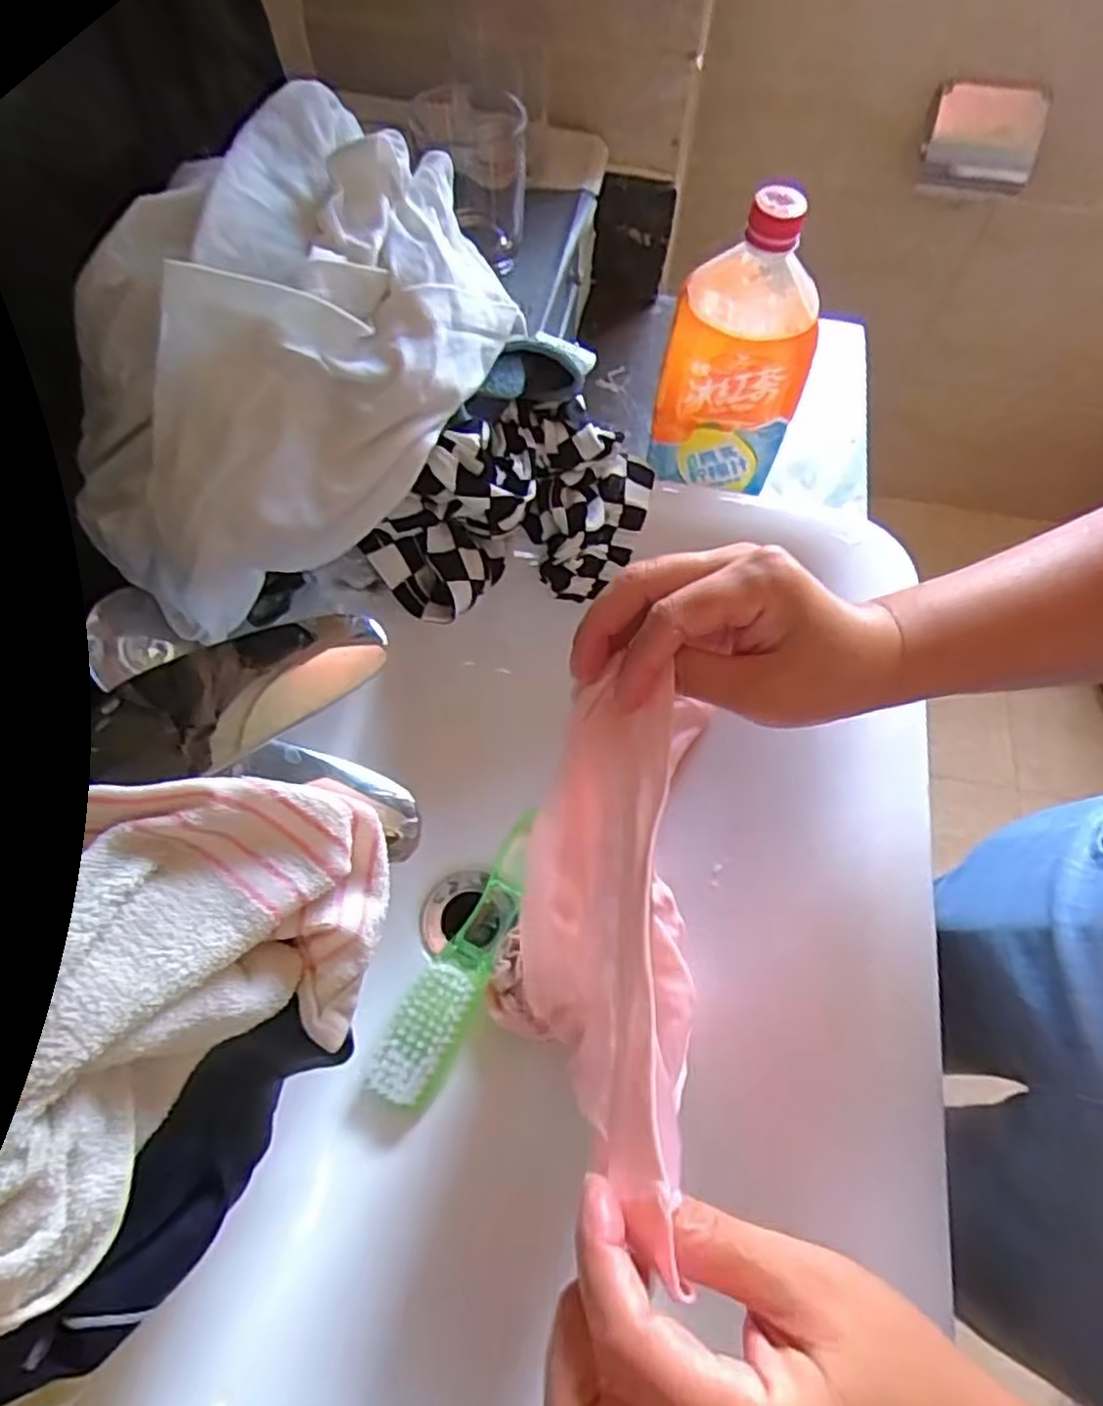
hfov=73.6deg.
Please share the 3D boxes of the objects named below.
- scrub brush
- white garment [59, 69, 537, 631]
[{"bbox_3d":[-0.049,0.149,0.452,0.038,0.029,0.182,22,52,9],"label":"scrub brush"},{"bbox_3d":[-0.113,-0.161,0.351,0.129,0.120,0.243,27,66,11],"label":"white garment"}]

